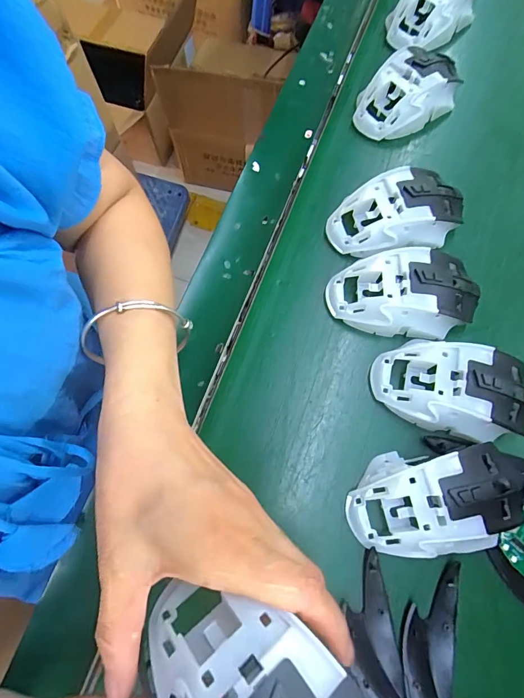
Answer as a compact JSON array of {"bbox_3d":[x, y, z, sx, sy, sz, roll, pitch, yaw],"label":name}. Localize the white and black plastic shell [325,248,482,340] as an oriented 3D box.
[{"bbox_3d":[0.113,-0.043,0.304,0.117,0.038,0.067,-2,73,-1],"label":"white and black plastic shell"}]

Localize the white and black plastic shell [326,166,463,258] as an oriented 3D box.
[{"bbox_3d":[0.114,-0.114,0.325,0.114,0.038,0.066,-17,74,-5],"label":"white and black plastic shell"}]

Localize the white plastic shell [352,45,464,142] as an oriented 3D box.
[{"bbox_3d":[0.140,-0.245,0.367,0.113,0.038,0.064,-36,77,-10],"label":"white plastic shell"}]

